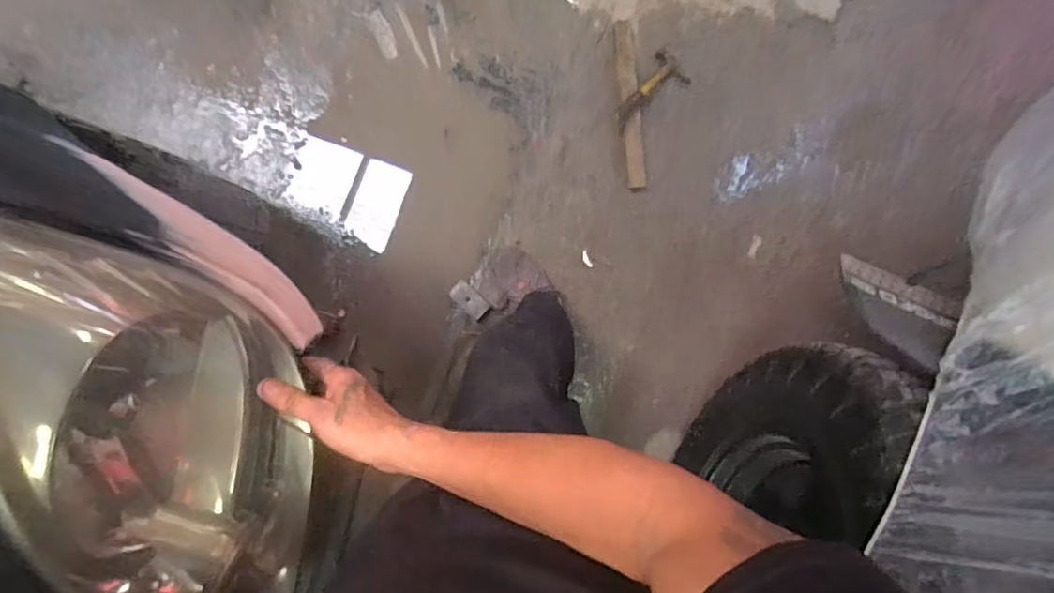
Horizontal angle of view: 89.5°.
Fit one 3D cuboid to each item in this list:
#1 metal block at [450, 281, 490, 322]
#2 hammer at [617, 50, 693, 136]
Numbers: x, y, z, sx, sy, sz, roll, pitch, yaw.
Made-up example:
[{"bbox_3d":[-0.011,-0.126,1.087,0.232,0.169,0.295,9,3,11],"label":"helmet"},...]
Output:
[{"bbox_3d":[-0.138,0.010,1.272,0.051,0.017,0.097,-45,92,-4],"label":"metal block"},{"bbox_3d":[0.296,-0.494,1.302,0.108,0.046,0.228,42,86,-2],"label":"hammer"}]

